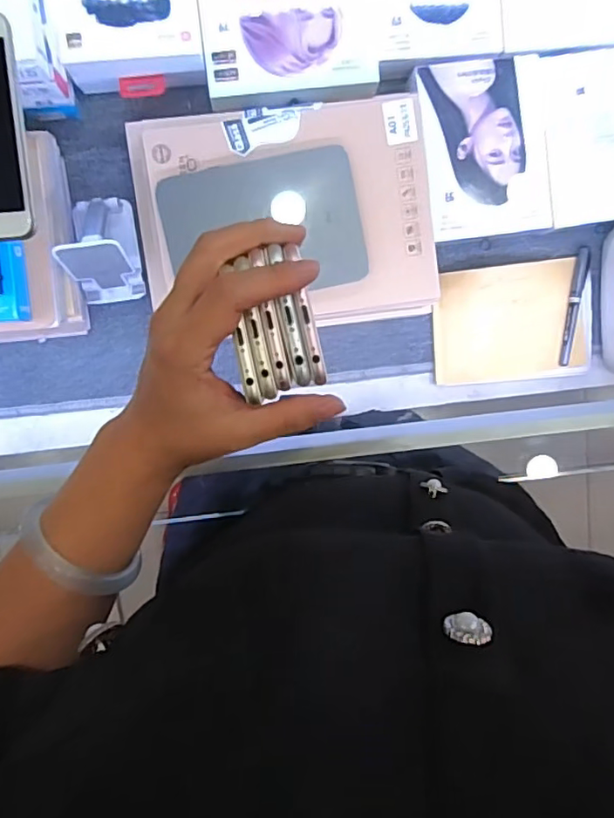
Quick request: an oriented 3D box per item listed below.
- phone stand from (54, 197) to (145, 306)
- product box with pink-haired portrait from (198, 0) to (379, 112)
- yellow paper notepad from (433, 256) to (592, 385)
[{"bbox_3d":[-0.219,-0.171,0.592,0.067,0.086,0.105,-8,97,-3],"label":"phone stand"},{"bbox_3d":[-0.023,-0.427,0.581,0.173,0.033,0.208,-7,97,-3],"label":"product box with pink-haired portrait"},{"bbox_3d":[0.245,-0.101,0.669,0.190,0.013,0.134,-6,107,-3],"label":"yellow paper notepad"}]

